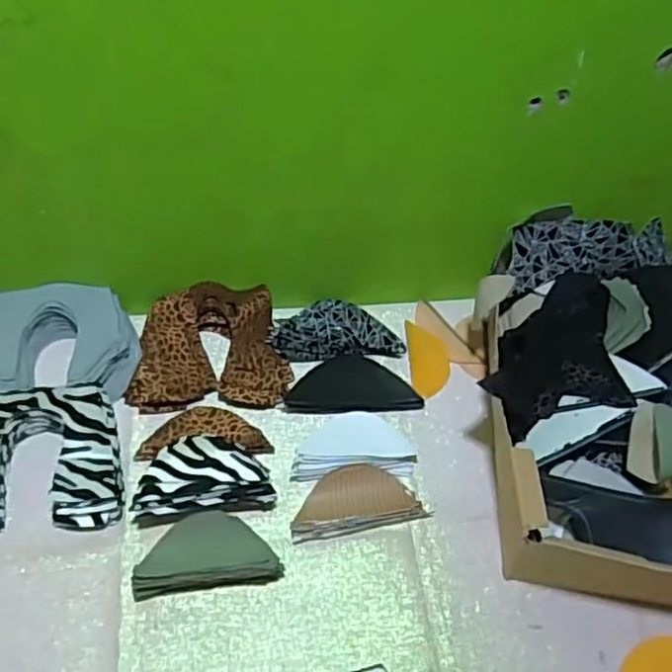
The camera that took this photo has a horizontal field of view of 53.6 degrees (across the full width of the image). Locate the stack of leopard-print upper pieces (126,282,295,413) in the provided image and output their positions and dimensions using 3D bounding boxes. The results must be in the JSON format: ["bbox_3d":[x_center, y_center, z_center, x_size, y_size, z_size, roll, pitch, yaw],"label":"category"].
[{"bbox_3d":[-0.130,0.006,0.706,0.163,0.041,0.134,1,52,-5],"label":"stack of leopard-print upper pieces"}]

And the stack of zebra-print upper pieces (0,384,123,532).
[{"bbox_3d":[-0.282,0.114,0.625,0.168,0.040,0.140,-4,52,-9],"label":"stack of zebra-print upper pieces"}]

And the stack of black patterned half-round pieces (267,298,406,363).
[{"bbox_3d":[-0.001,-0.013,0.747,0.145,0.025,0.079,-2,52,-8],"label":"stack of black patterned half-round pieces"}]

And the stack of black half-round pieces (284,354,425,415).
[{"bbox_3d":[0.021,0.053,0.711,0.139,0.014,0.073,4,52,-3],"label":"stack of black half-round pieces"}]

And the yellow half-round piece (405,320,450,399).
[{"bbox_3d":[0.103,0.023,0.744,0.043,0.010,0.094,-11,66,15],"label":"yellow half-round piece"}]

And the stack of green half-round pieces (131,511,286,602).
[{"bbox_3d":[-0.111,0.190,0.578,0.120,0.049,0.056,-2,52,-8],"label":"stack of green half-round pieces"}]

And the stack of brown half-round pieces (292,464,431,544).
[{"bbox_3d":[0.020,0.155,0.629,0.125,0.026,0.058,-6,53,-11],"label":"stack of brown half-round pieces"}]

